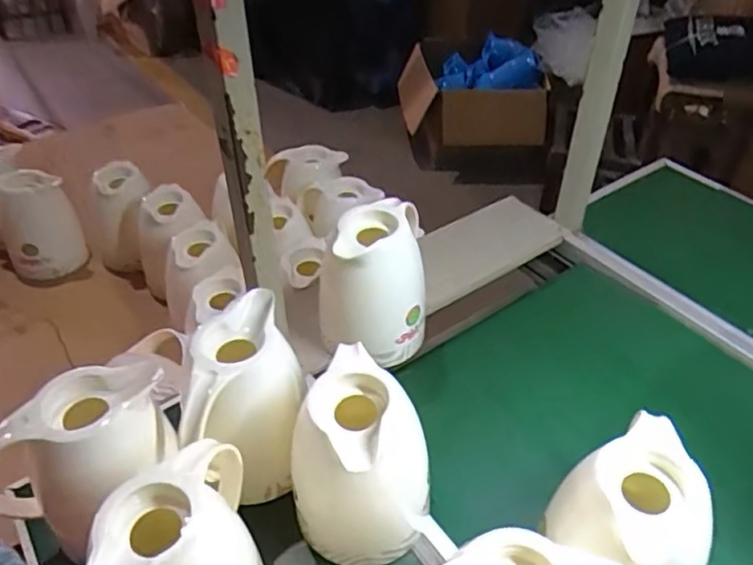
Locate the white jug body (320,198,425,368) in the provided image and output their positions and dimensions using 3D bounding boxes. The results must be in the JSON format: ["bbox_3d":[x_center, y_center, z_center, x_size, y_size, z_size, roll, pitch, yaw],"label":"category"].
[{"bbox_3d":[-0.001,-0.001,0.864,0.136,0.202,0.150,3,41,3],"label":"white jug body"}]

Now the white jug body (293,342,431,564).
[{"bbox_3d":[-0.013,0.184,0.646,0.131,0.180,0.135,0,41,0],"label":"white jug body"}]

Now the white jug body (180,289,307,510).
[{"bbox_3d":[-0.143,0.130,0.703,0.124,0.175,0.158,-7,41,-8],"label":"white jug body"}]

